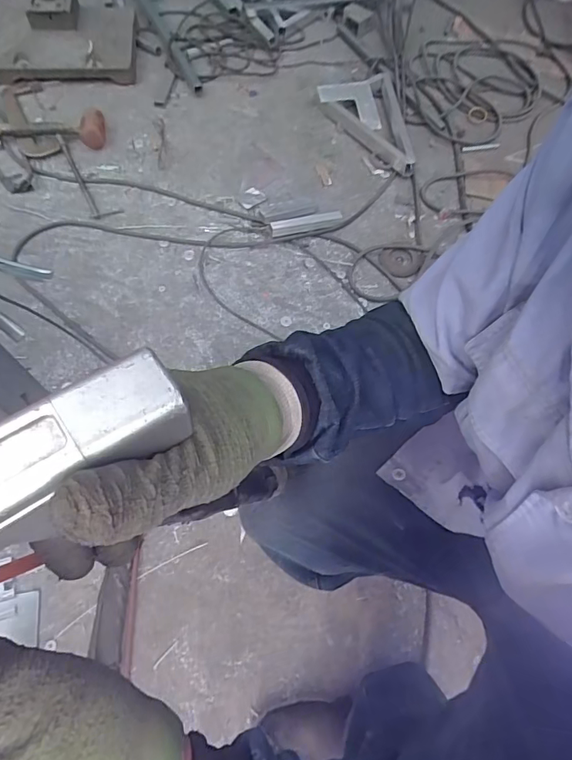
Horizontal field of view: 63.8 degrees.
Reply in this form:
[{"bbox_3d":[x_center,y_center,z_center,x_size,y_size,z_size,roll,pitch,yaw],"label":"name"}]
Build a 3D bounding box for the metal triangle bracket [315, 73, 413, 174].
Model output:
[{"bbox_3d":[0.237,-0.782,1.360,0.243,0.040,0.452,-3,63,-4],"label":"metal triangle bracket"}]

